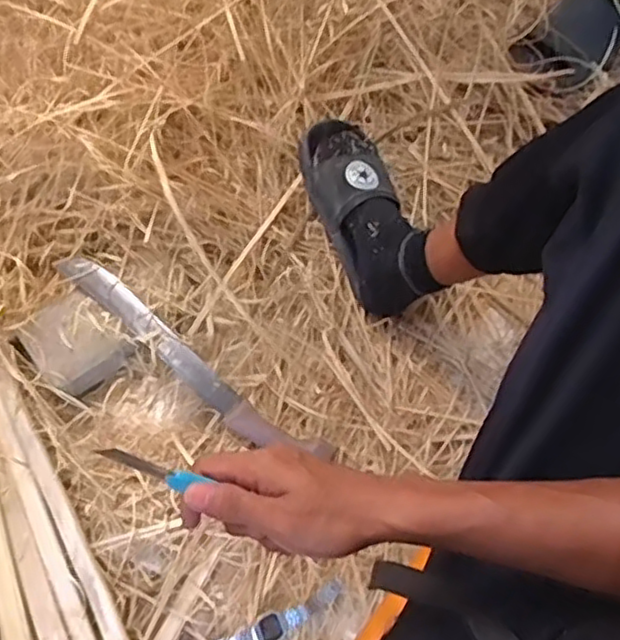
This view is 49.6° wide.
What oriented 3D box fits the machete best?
[{"bbox_3d":[-0.151,0.045,0.805,0.395,0.018,0.054,36,71,11],"label":"machete"}]

